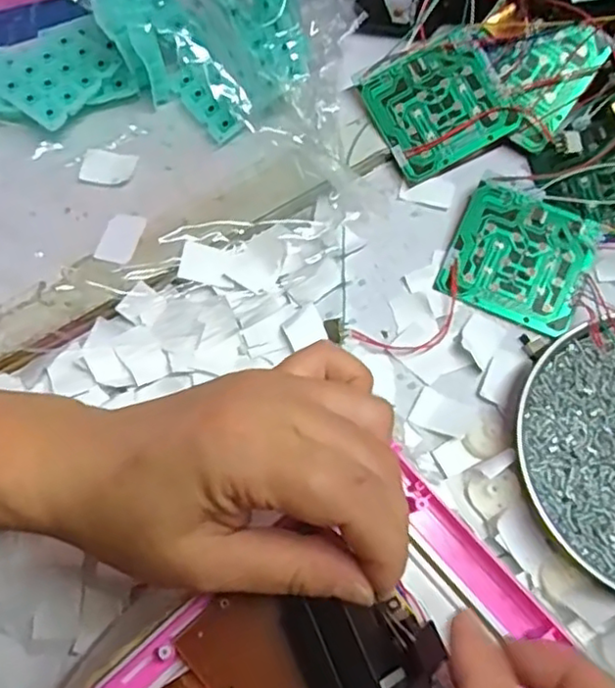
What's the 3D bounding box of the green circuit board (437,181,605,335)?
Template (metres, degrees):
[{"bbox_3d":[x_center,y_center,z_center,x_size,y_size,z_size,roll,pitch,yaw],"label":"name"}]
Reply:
[{"bbox_3d":[0.114,-0.048,0.354,0.071,0.013,0.068,22,71,8],"label":"green circuit board"}]

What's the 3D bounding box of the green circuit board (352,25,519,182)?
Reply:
[{"bbox_3d":[0.074,-0.137,0.376,0.070,0.006,0.069,-28,83,6],"label":"green circuit board"}]

